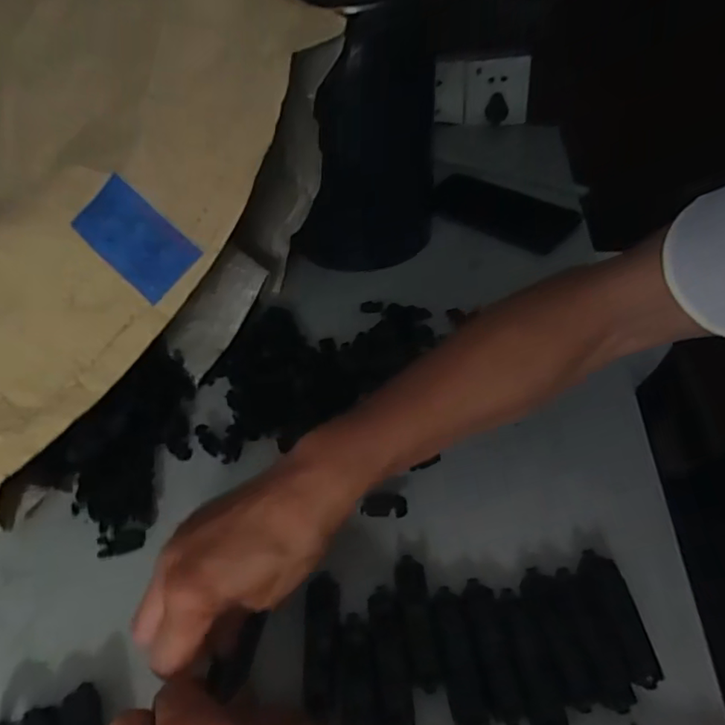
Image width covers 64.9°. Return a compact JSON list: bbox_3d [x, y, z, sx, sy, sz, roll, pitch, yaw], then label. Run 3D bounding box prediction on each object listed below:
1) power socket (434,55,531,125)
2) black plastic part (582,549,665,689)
[{"bbox_3d":[0.158,-0.357,0.754,0.127,0.081,0.014,-11,45,-5],"label":"power socket"},{"bbox_3d":[0.143,0.141,0.319,0.020,0.010,0.073,-7,45,-2],"label":"black plastic part"}]

